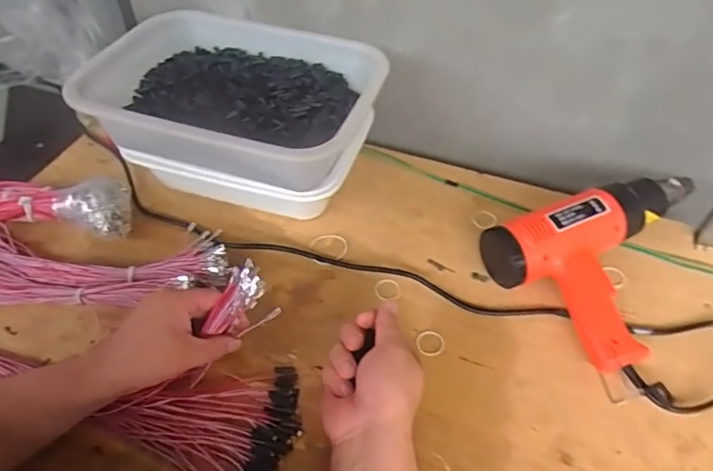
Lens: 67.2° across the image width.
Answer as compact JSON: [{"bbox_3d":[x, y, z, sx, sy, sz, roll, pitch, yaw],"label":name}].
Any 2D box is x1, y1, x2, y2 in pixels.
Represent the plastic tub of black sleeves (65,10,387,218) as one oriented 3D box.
[{"bbox_3d":[-0.153,-0.140,0.673,0.353,0.154,0.233,14,49,11],"label":"plastic tub of black sleeves"}]

